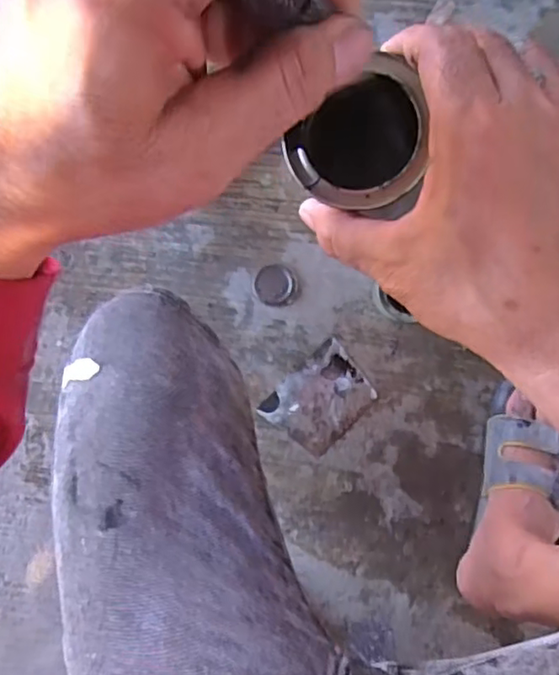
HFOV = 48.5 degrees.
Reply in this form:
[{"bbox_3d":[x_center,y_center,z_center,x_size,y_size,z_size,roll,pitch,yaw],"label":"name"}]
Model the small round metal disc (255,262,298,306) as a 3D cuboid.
[{"bbox_3d":[-0.004,-0.061,0.720,0.049,0.005,0.047,0,89,7],"label":"small round metal disc"}]

